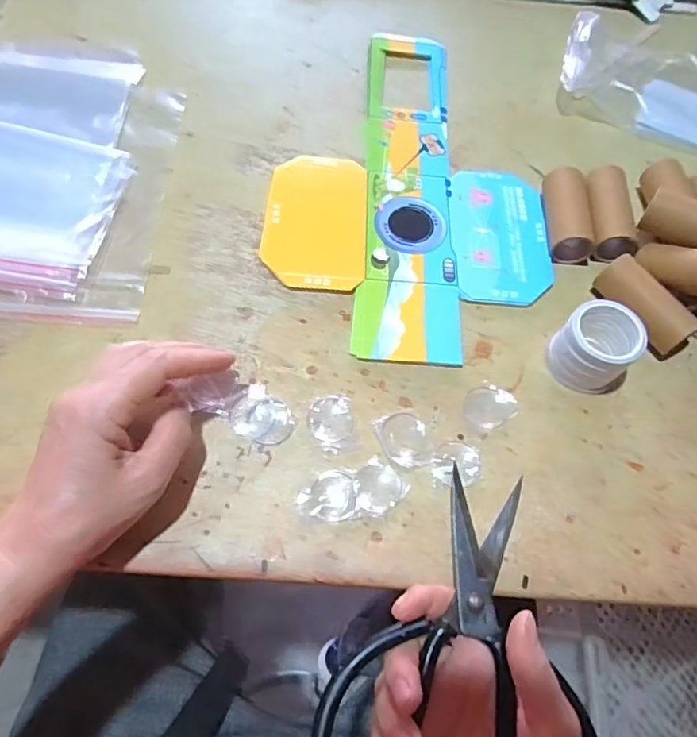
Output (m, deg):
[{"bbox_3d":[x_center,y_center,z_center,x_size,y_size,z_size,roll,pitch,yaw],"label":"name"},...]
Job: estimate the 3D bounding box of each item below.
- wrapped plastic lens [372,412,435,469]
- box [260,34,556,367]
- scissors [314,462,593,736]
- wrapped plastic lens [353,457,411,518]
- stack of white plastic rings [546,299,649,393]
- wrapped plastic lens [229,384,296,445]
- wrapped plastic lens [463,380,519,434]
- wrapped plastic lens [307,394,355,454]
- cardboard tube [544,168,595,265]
[{"bbox_3d":[0.038,0.046,0.347,0.031,0.004,0.039,-24,68,-15],"label":"wrapped plastic lens"},{"bbox_3d":[0.049,-0.161,0.448,0.216,0.007,0.343,3,64,-2],"label":"box"},{"bbox_3d":[0.064,0.146,0.286,0.135,0.021,0.166,13,64,3],"label":"scissors"},{"bbox_3d":[0.017,0.074,0.331,0.032,0.004,0.030,-41,73,-20],"label":"wrapped plastic lens"},{"bbox_3d":[0.164,-0.013,0.359,0.042,0.051,0.047,-37,71,-19],"label":"stack of white plastic rings"},{"bbox_3d":[-0.055,0.031,0.348,0.040,0.004,0.034,33,67,12],"label":"wrapped plastic lens"},{"bbox_3d":[0.095,0.025,0.362,0.037,0.004,0.031,-30,69,-17],"label":"wrapped plastic lens"},{"bbox_3d":[-0.011,0.035,0.349,0.028,0.004,0.040,-4,64,-5],"label":"wrapped plastic lens"},{"bbox_3d":[0.173,-0.122,0.422,0.030,0.024,0.076,5,64,-1],"label":"cardboard tube"}]

